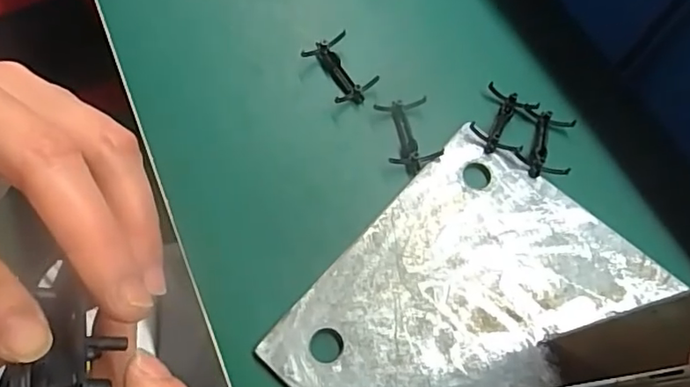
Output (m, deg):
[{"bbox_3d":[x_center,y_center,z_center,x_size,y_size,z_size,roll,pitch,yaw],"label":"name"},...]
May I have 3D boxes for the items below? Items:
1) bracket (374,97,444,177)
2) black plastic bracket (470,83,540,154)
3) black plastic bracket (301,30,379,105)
[{"bbox_3d":[0.041,-0.037,0.356,0.033,0.007,0.052,-7,69,-7],"label":"bracket"},{"bbox_3d":[0.103,-0.047,0.362,0.034,0.021,0.050,26,69,6],"label":"black plastic bracket"},{"bbox_3d":[-0.002,-0.082,0.374,0.033,0.015,0.049,-33,74,-15],"label":"black plastic bracket"}]

